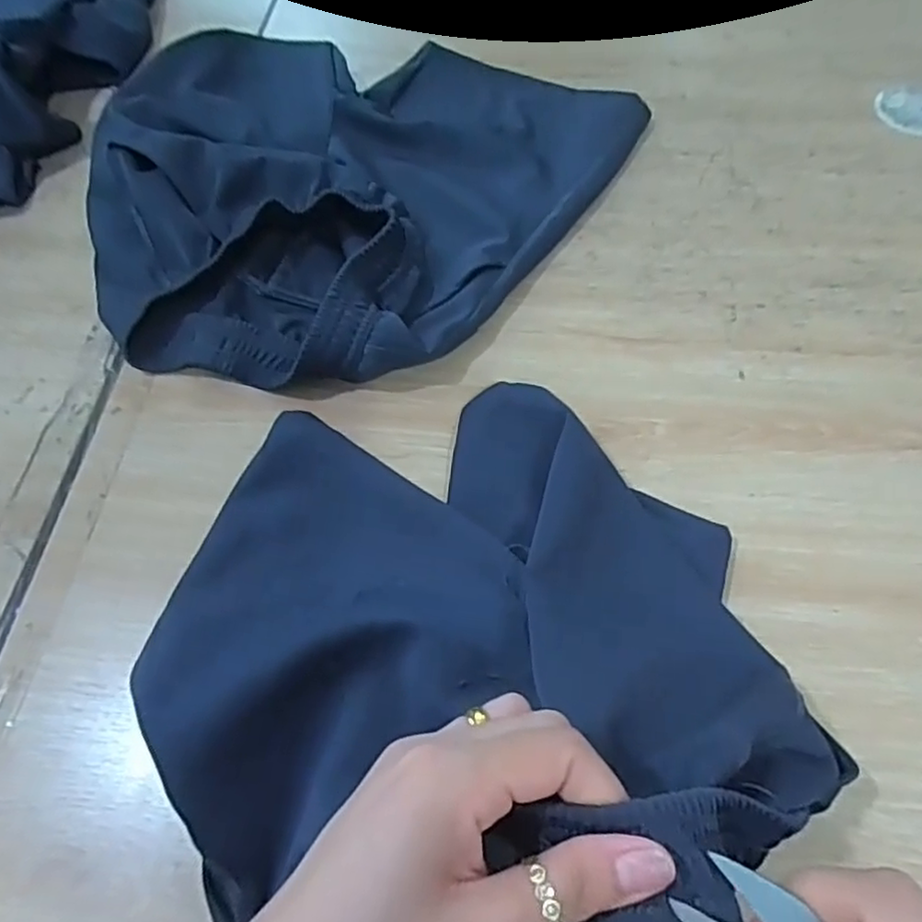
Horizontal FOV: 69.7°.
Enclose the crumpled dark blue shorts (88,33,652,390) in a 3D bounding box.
[{"bbox_3d":[-0.106,-0.233,0.520,0.376,0.049,0.413,34,68,19],"label":"crumpled dark blue shorts"}]

